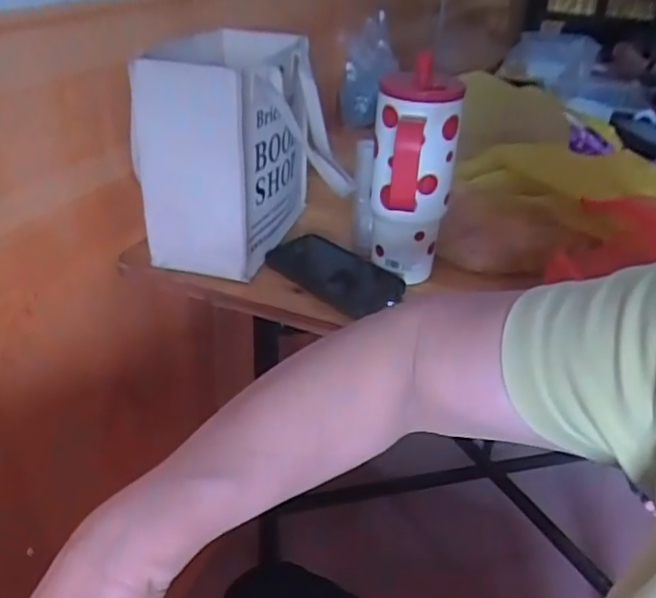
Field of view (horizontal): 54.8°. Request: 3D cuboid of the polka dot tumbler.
[{"bbox_3d":[0.086,-0.125,0.650,0.082,0.208,0.115,7,32,6],"label":"polka dot tumbler"}]

